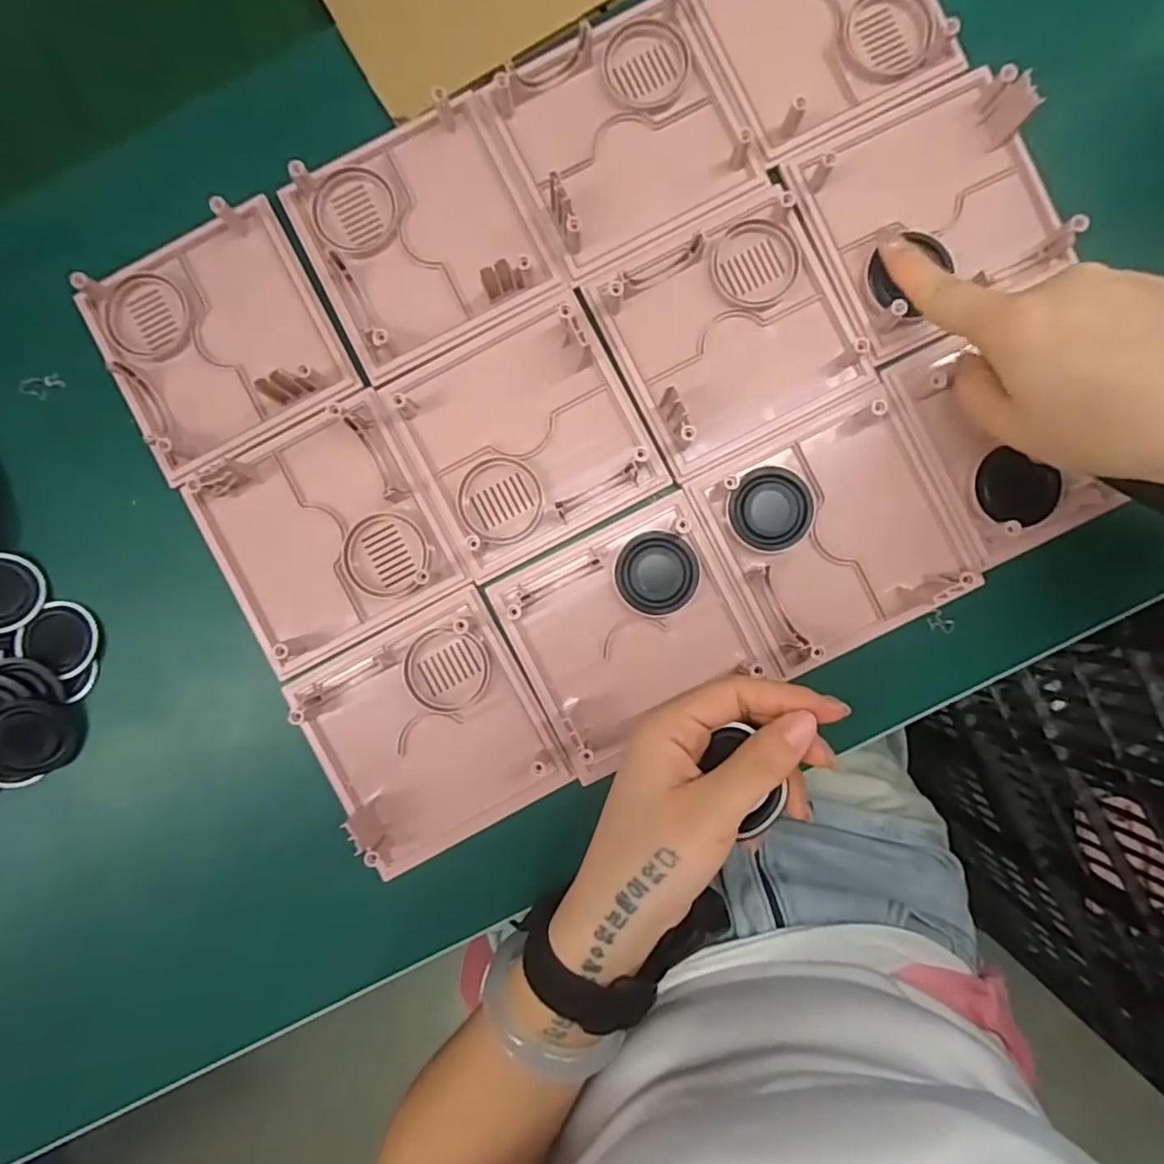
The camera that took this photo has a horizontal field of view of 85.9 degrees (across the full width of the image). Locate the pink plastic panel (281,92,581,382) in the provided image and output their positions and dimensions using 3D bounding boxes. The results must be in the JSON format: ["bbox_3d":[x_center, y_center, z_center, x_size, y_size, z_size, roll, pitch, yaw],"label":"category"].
[{"bbox_3d":[-0.077,-0.167,0.297,0.107,0.022,0.102,-26,89,2],"label":"pink plastic panel"}]

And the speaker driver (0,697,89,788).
[{"bbox_3d":[-0.278,0.080,0.310,0.052,0.012,0.039,-33,110,-7],"label":"speaker driver"}]

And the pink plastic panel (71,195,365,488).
[{"bbox_3d":[-0.178,-0.118,0.298,0.105,0.025,0.103,-28,89,2],"label":"pink plastic panel"}]

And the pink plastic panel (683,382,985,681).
[{"bbox_3d":[0.121,-0.024,0.300,0.106,0.011,0.106,-28,89,2],"label":"pink plastic panel"}]

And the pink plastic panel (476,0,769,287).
[{"bbox_3d":[0.020,-0.212,0.294,0.105,0.019,0.097,-27,89,2],"label":"pink plastic panel"}]

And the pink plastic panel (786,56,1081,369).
[{"bbox_3d":[0.165,-0.175,0.290,0.105,0.026,0.106,-25,87,2],"label":"pink plastic panel"}]

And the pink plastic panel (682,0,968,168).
[{"bbox_3d":[0.112,-0.269,0.291,0.103,0.021,0.104,-26,89,2],"label":"pink plastic panel"}]

